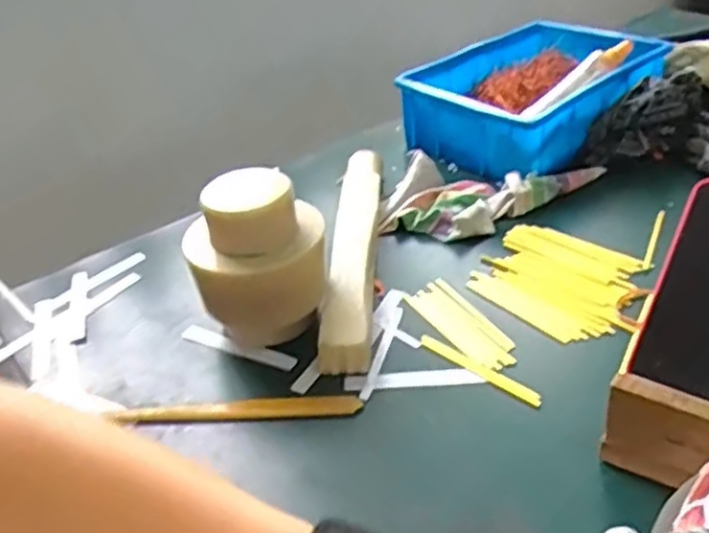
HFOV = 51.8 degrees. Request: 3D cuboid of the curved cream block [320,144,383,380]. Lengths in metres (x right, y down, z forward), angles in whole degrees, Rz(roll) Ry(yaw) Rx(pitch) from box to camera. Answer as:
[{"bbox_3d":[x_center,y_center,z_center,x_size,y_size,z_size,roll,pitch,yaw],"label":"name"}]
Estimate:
[{"bbox_3d":[0.001,-0.024,0.700,0.040,0.038,0.337,-2,34,5],"label":"curved cream block"}]

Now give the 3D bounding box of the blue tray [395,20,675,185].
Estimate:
[{"bbox_3d":[0.219,-0.208,0.894,0.214,0.090,0.295,25,45,37],"label":"blue tray"}]

